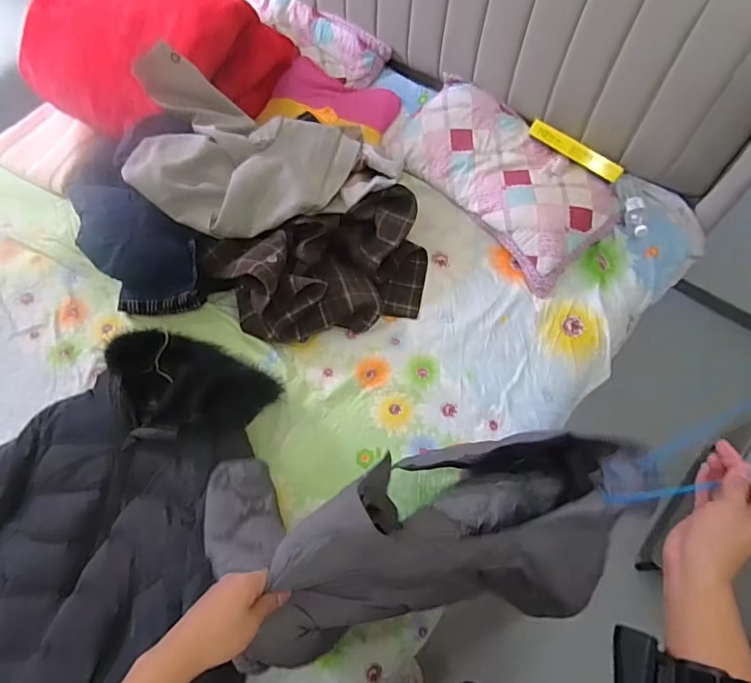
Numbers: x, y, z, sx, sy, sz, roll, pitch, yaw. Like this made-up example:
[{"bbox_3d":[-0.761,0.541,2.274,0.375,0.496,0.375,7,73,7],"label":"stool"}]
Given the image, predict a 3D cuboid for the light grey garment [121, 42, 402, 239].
[{"bbox_3d":[-0.274,-0.456,1.216,0.622,0.212,0.383,6,63,5],"label":"light grey garment"}]

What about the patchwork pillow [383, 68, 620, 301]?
[{"bbox_3d":[0.334,-0.473,1.400,0.384,0.123,0.662,-41,69,-18],"label":"patchwork pillow"}]

